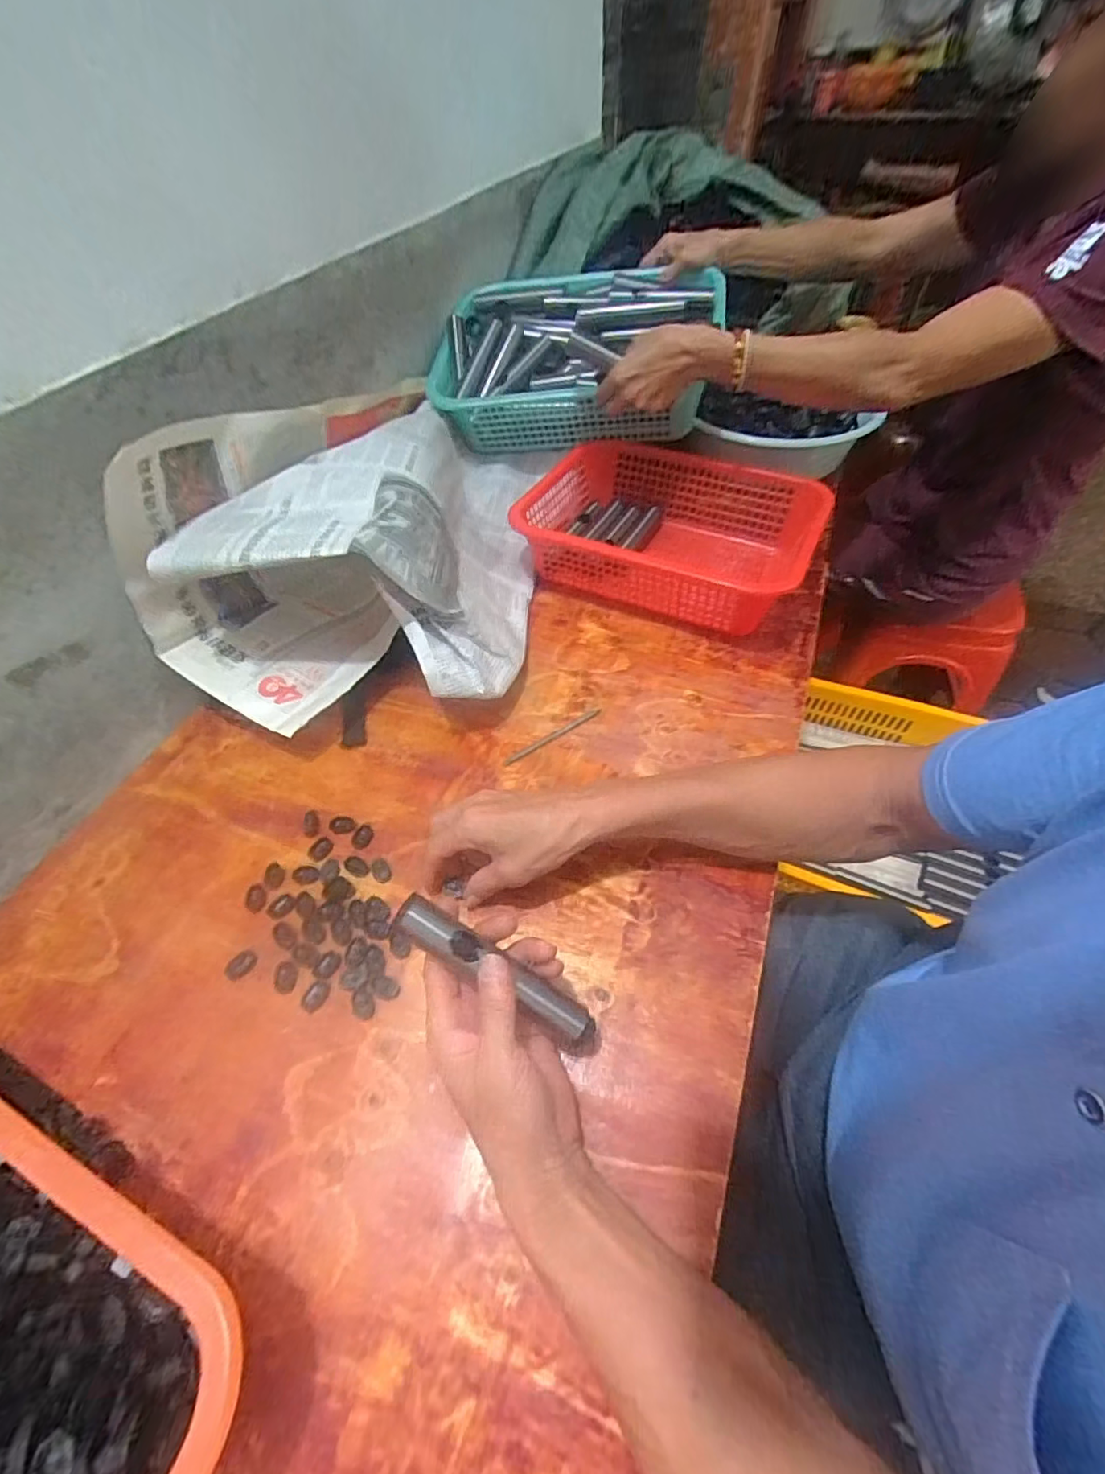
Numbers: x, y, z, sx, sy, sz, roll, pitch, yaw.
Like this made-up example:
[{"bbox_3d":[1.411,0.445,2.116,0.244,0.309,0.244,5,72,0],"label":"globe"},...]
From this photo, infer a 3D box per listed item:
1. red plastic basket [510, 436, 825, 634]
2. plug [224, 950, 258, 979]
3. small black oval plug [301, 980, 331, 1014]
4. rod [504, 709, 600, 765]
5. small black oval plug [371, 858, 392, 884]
[{"bbox_3d":[0.142,-0.251,0.701,0.332,0.113,0.239,15,53,14],"label":"red plastic basket"},{"bbox_3d":[-0.238,0.174,0.425,0.023,0.004,0.018,-31,56,-22],"label":"plug"},{"bbox_3d":[-0.174,0.190,0.409,0.014,0.007,0.022,35,60,27],"label":"small black oval plug"},{"bbox_3d":[0.001,-0.002,0.566,0.114,0.004,0.008,-28,55,-20],"label":"rod"},{"bbox_3d":[-0.146,0.112,0.471,0.015,0.004,0.025,-22,53,-16],"label":"small black oval plug"}]

